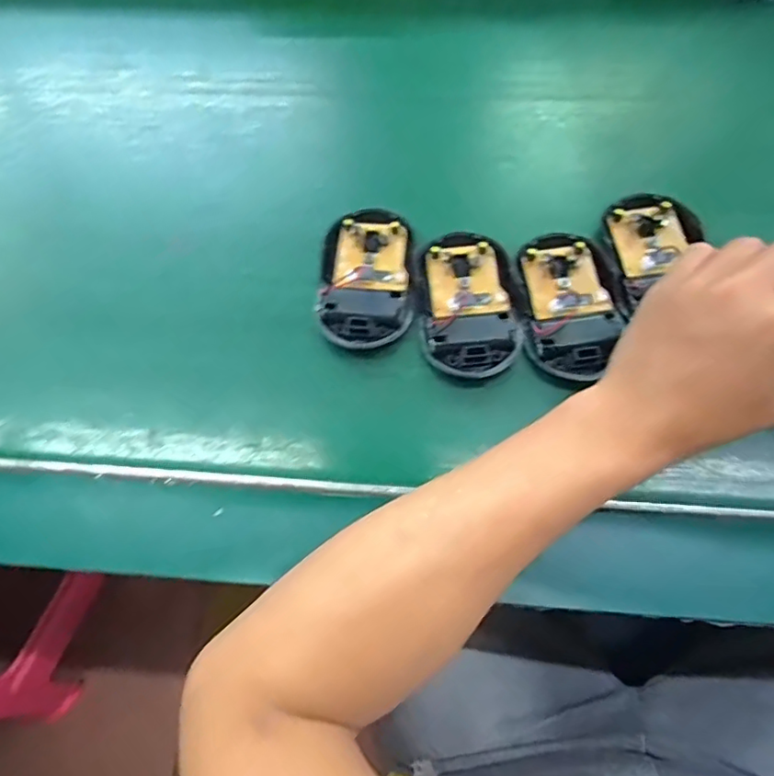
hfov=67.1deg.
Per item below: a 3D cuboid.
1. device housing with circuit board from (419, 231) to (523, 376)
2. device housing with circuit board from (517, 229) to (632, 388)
[{"bbox_3d":[0.049,-0.052,0.352,0.055,0.015,0.094,0,73,1],"label":"device housing with circuit board"},{"bbox_3d":[0.110,-0.050,0.347,0.056,0.014,0.096,-3,73,0],"label":"device housing with circuit board"}]

